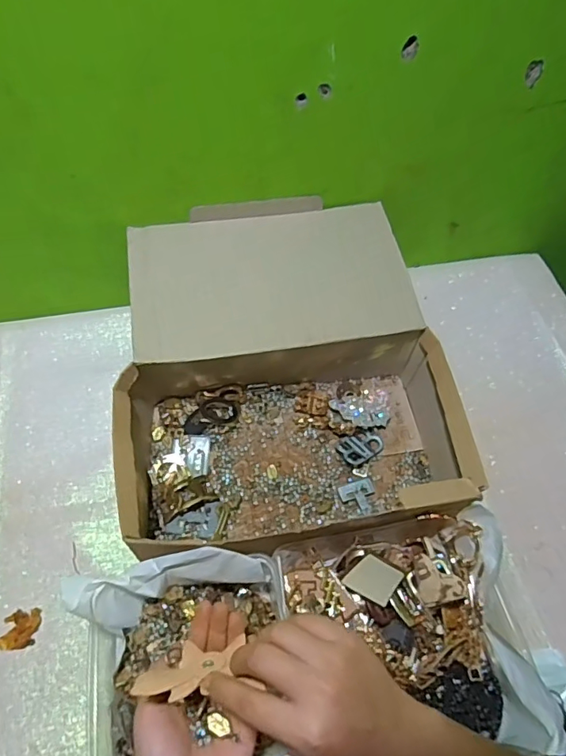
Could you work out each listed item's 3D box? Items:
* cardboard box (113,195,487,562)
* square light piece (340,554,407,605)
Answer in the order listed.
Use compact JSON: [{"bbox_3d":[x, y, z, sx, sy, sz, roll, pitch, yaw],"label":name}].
[{"bbox_3d":[-0.003,-0.008,0.574,0.331,0.132,0.385,-7,58,-7],"label":"cardboard box"},{"bbox_3d":[0.083,0.182,0.454,0.046,0.005,0.036,31,101,-7],"label":"square light piece"}]

